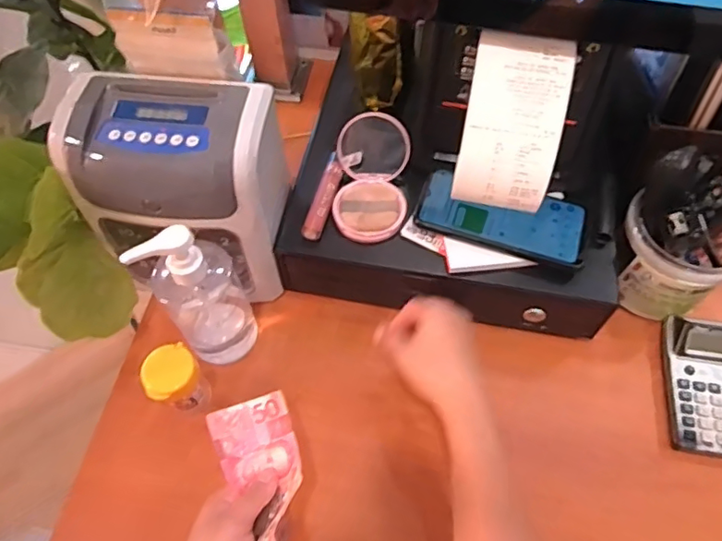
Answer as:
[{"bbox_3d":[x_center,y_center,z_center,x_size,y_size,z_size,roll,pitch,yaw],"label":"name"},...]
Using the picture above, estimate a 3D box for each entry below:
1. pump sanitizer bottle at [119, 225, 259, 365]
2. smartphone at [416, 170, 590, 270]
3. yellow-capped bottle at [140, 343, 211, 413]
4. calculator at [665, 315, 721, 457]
[{"bbox_3d":[-0.149,0.022,0.516,0.074,0.192,0.060,-28,62,-14],"label":"pump sanitizer bottle"},{"bbox_3d":[0.135,-0.052,0.537,0.157,0.014,0.071,16,61,11],"label":"smartphone"},{"bbox_3d":[-0.172,0.106,0.526,0.049,0.084,0.046,-32,64,-16],"label":"yellow-capped bottle"},{"bbox_3d":[0.348,0.112,0.539,0.091,0.028,0.132,6,60,6],"label":"calculator"}]

